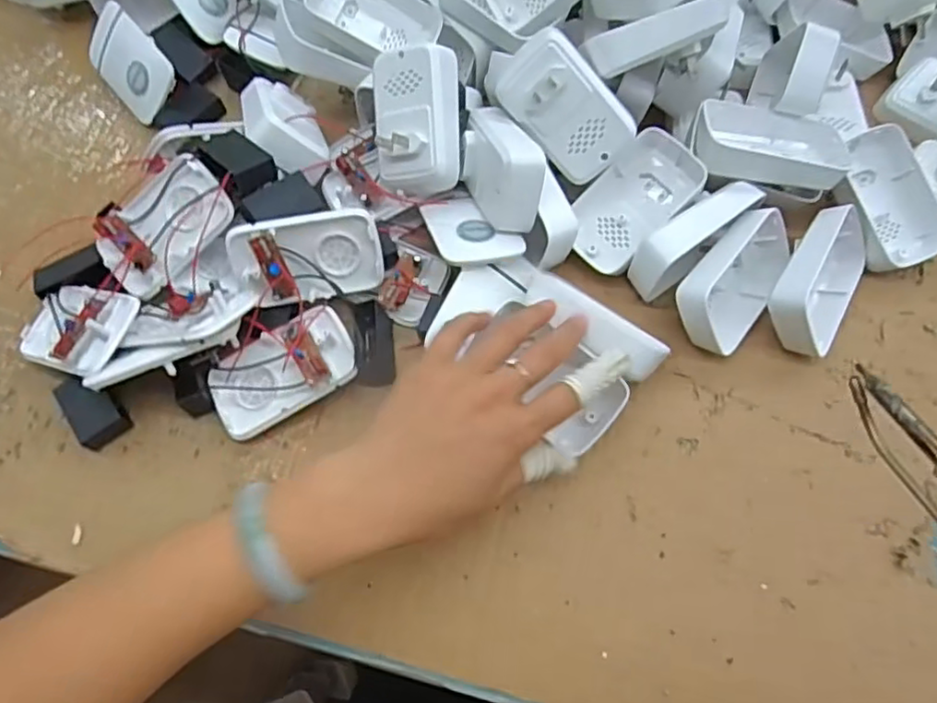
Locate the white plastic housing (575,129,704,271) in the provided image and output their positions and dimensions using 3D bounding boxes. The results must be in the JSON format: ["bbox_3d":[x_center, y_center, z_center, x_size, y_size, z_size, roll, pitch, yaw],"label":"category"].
[{"bbox_3d":[0.113,-0.104,0.443,0.057,0.027,0.097,45,105,8],"label":"white plastic housing"}]

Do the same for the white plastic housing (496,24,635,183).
[{"bbox_3d":[0.063,-0.160,0.416,0.091,0.055,0.022,44,26,-12],"label":"white plastic housing"}]

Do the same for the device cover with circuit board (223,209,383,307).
[{"bbox_3d":[-0.108,-0.062,0.417,0.095,0.055,0.025,-13,23,-16],"label":"device cover with circuit board"}]

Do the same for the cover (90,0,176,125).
[{"bbox_3d":[-0.275,-0.233,0.515,0.094,0.009,0.057,46,112,14],"label":"cover"}]

